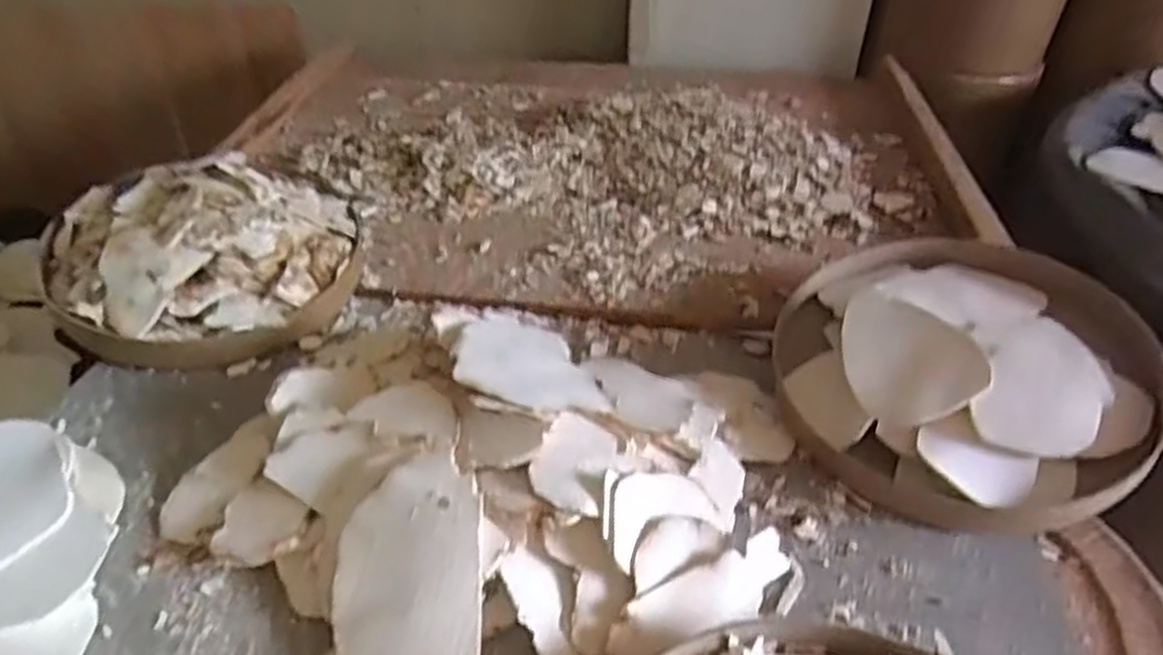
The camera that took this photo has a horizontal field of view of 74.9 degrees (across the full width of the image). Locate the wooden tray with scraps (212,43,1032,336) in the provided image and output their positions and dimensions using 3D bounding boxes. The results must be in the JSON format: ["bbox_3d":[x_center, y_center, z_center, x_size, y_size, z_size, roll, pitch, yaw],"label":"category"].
[{"bbox_3d":[0.004,-0.252,1.056,0.958,0.068,0.687,5,39,6],"label":"wooden tray with scraps"}]

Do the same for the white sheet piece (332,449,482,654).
[{"bbox_3d":[-0.116,0.164,0.507,0.096,0.011,0.171,-7,55,3],"label":"white sheet piece"}]

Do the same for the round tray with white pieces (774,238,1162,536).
[{"bbox_3d":[0.329,0.026,0.667,0.282,0.089,0.291,0,39,0],"label":"round tray with white pieces"}]

